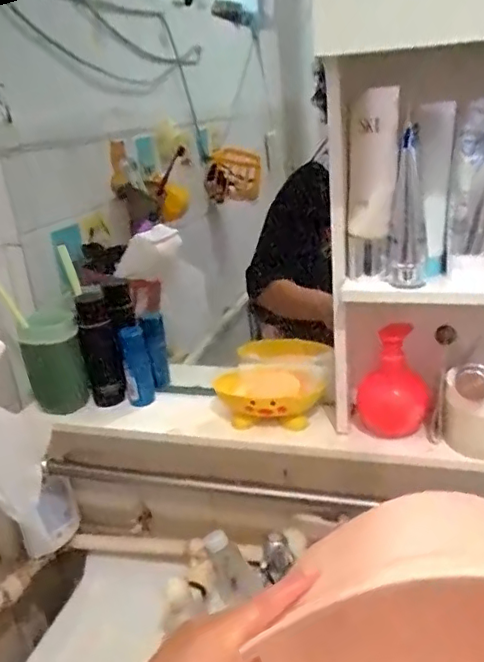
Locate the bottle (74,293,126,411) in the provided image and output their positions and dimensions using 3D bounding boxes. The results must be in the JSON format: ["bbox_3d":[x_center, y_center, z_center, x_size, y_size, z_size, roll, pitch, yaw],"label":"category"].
[{"bbox_3d":[-0.179,0.021,0.710,0.042,0.134,0.051,-11,22,-14],"label":"bottle"}]

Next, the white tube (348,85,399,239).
[{"bbox_3d":[0.116,-0.146,0.508,0.044,0.119,0.041,0,22,14],"label":"white tube"}]

